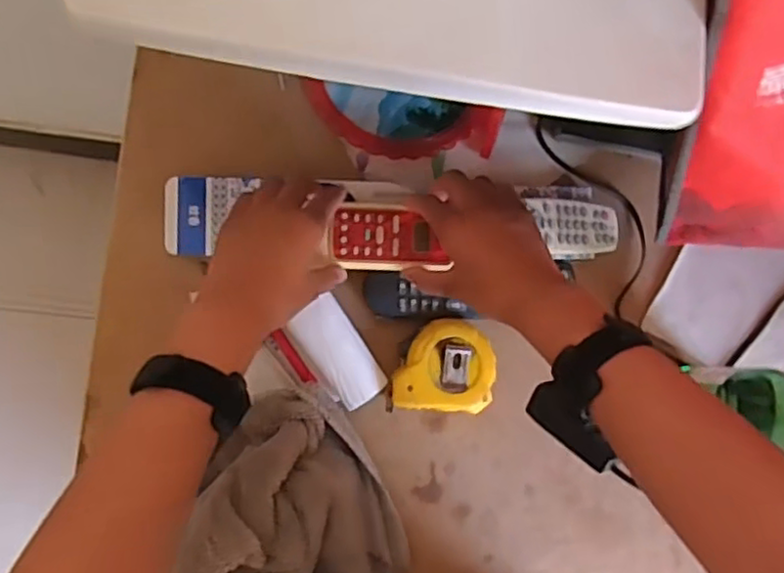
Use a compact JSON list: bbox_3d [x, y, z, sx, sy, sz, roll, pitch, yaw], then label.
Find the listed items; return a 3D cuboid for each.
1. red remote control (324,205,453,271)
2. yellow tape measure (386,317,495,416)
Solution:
[{"bbox_3d":[-0.002,-0.040,0.551,0.090,0.013,0.049,2,84,-7],"label":"red remote control"},{"bbox_3d":[0.041,0.066,0.565,0.087,0.035,0.074,6,83,-7],"label":"yellow tape measure"}]

